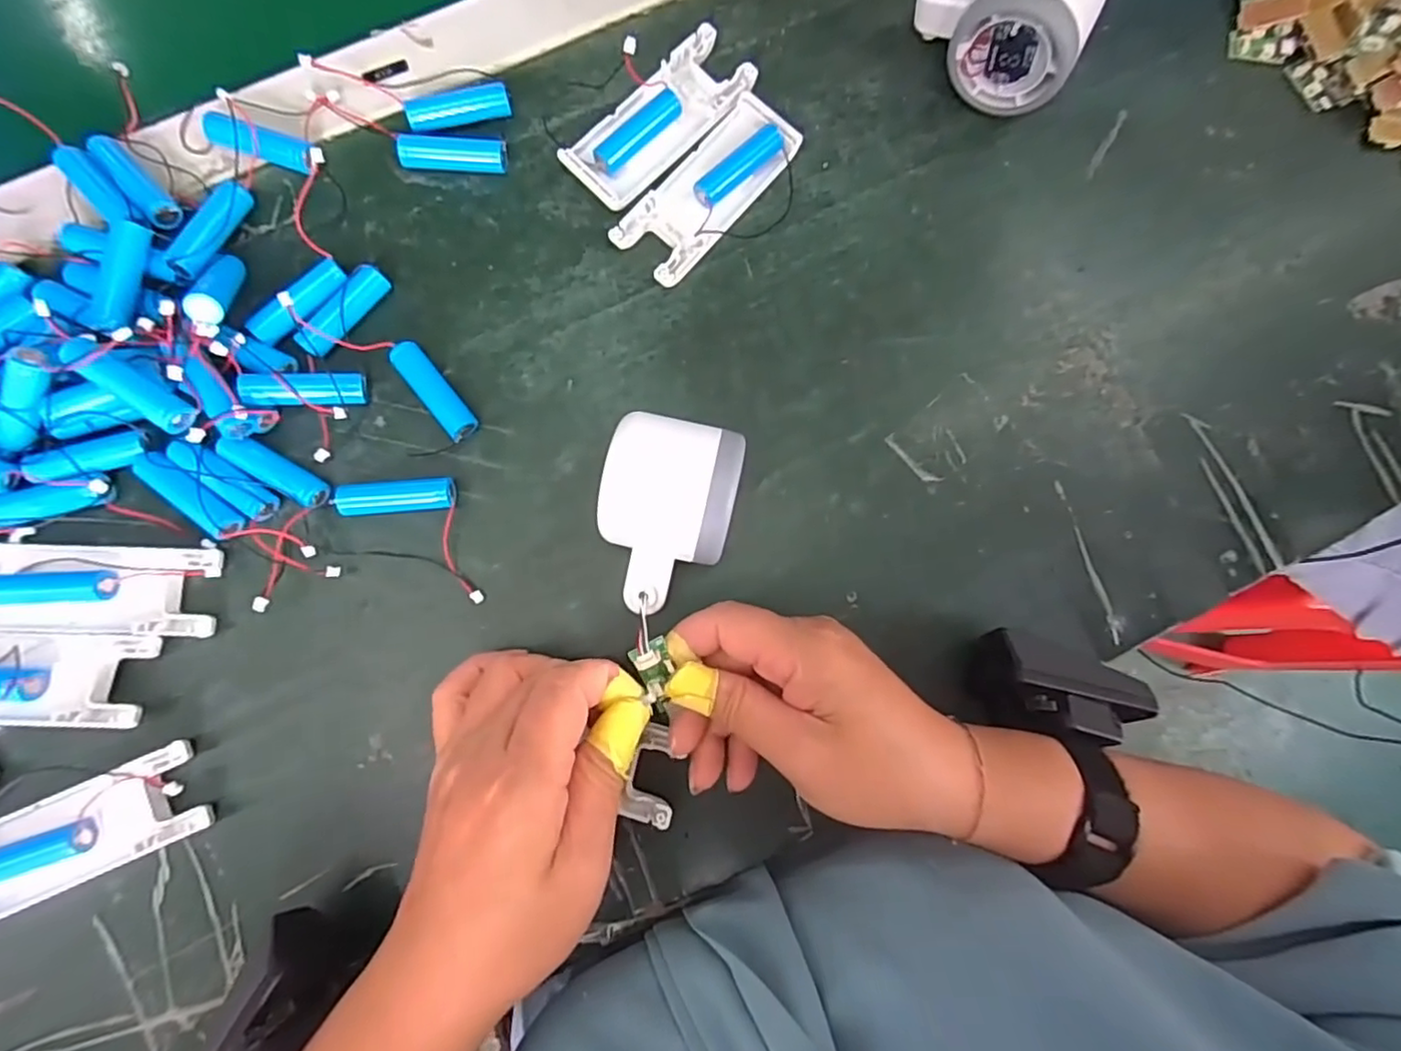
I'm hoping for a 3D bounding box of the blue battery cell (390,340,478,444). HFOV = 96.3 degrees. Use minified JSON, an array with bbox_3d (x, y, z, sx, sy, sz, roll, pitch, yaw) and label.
[{"bbox_3d":[-0.127,-0.064,0.300,0.014,0.013,0.051,-38,88,-6],"label":"blue battery cell"}]

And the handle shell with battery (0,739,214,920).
[{"bbox_3d":[-0.268,0.133,0.271,0.103,0.013,0.039,-23,86,-5],"label":"handle shell with battery"}]

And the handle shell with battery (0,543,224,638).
[{"bbox_3d":[-0.269,0.029,0.280,0.103,0.011,0.039,2,85,-3],"label":"handle shell with battery"}]

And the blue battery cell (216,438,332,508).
[{"bbox_3d":[-0.195,-0.024,0.289,0.049,0.016,0.014,28,84,0],"label":"blue battery cell"}]

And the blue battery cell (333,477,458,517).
[{"bbox_3d":[-0.141,-0.014,0.293,0.050,0.015,0.018,-5,85,-4],"label":"blue battery cell"}]

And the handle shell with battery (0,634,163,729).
[{"bbox_3d":[-0.295,0.067,0.273,0.104,0.017,0.040,3,84,-3],"label":"handle shell with battery"}]

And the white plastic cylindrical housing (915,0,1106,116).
[{"bbox_3d":[0.151,-0.255,0.312,0.084,0.055,0.053,29,84,0],"label":"white plastic cylindrical housing"}]

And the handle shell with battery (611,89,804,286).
[{"bbox_3d":[0.004,-0.169,0.316,0.040,0.015,0.103,41,84,1],"label":"handle shell with battery"}]

